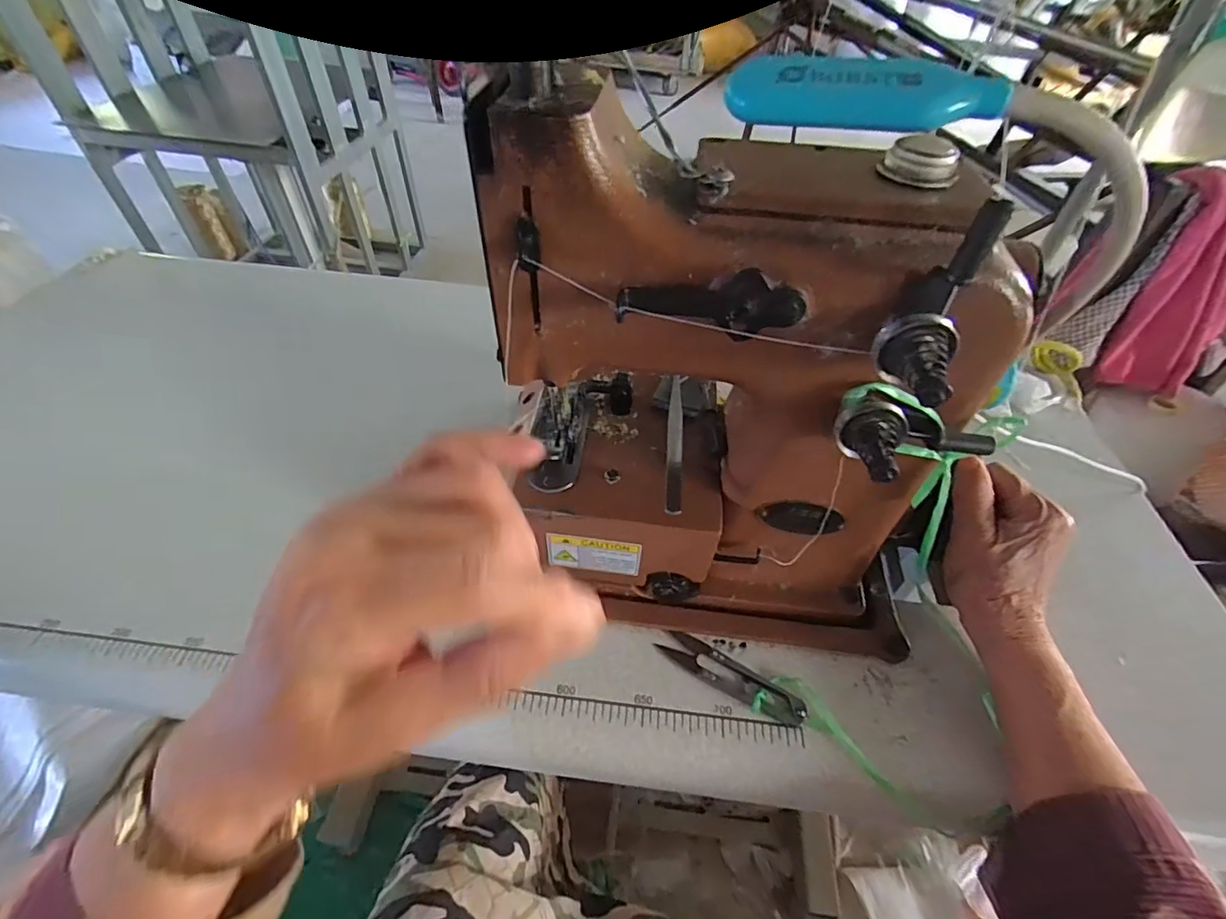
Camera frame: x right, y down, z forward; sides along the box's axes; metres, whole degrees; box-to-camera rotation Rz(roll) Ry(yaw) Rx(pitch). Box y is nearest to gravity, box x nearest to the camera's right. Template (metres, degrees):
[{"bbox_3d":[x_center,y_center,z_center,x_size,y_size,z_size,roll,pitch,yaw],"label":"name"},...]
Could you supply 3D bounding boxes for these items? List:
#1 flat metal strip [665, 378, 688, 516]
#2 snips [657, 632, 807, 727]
[{"bbox_3d":[0.040,-0.012,0.345,0.011,0.010,0.117,6,49,3],"label":"flat metal strip"},{"bbox_3d":[0.079,0.144,0.354,0.099,0.009,0.024,27,53,20],"label":"snips"}]

